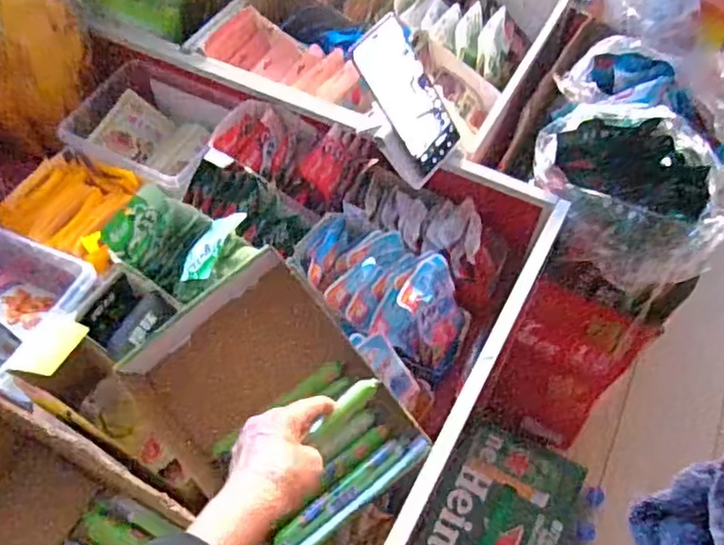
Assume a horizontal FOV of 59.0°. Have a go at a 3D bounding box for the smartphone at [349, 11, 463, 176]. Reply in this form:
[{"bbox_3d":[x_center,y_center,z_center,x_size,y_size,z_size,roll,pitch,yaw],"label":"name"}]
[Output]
[{"bbox_3d":[0.053,-0.193,0.697,0.075,0.157,0.009,-47,32,-21],"label":"smartphone"}]

